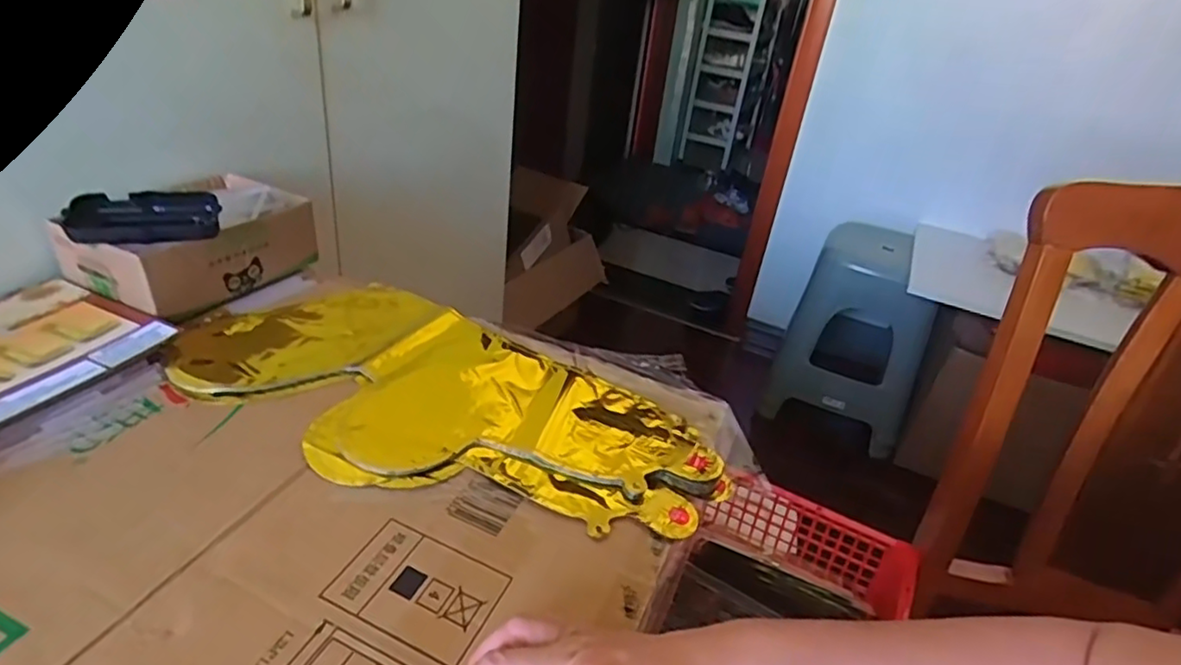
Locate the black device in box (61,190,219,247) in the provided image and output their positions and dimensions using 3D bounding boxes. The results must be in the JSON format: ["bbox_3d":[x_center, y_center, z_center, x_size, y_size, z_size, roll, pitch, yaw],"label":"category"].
[{"bbox_3d":[-0.384,-0.101,0.556,0.112,0.028,0.060,-4,34,-17],"label":"black device in box"}]

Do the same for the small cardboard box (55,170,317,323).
[{"bbox_3d":[-0.385,-0.088,0.624,0.143,0.067,0.196,18,33,16],"label":"small cardboard box"}]

